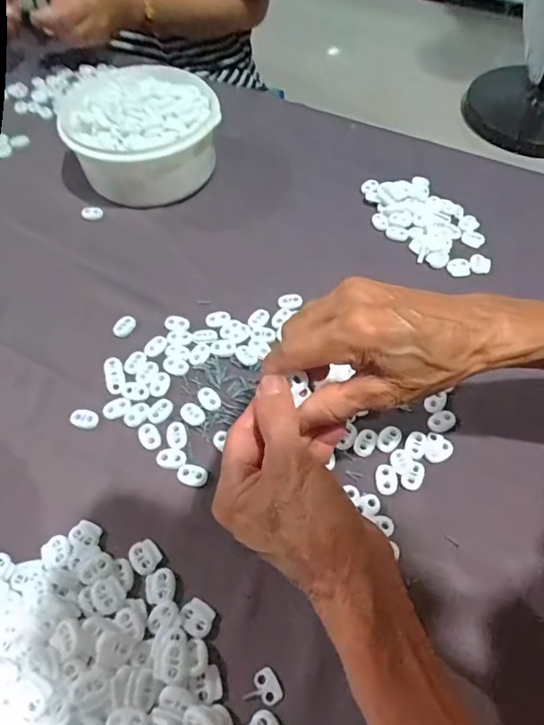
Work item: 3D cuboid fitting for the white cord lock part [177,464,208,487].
[{"bbox_3d":[-0.059,0.083,0.370,0.022,0.004,0.015,16,59,11],"label":"white cord lock part"}]

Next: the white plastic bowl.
[{"bbox_3d":[-0.136,-0.241,0.541,0.154,0.083,0.142,-1,57,1],"label":"white plastic bowl"}]

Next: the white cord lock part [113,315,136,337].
[{"bbox_3d":[-0.133,-0.033,0.450,0.017,0.007,0.022,21,60,14],"label":"white cord lock part"}]

